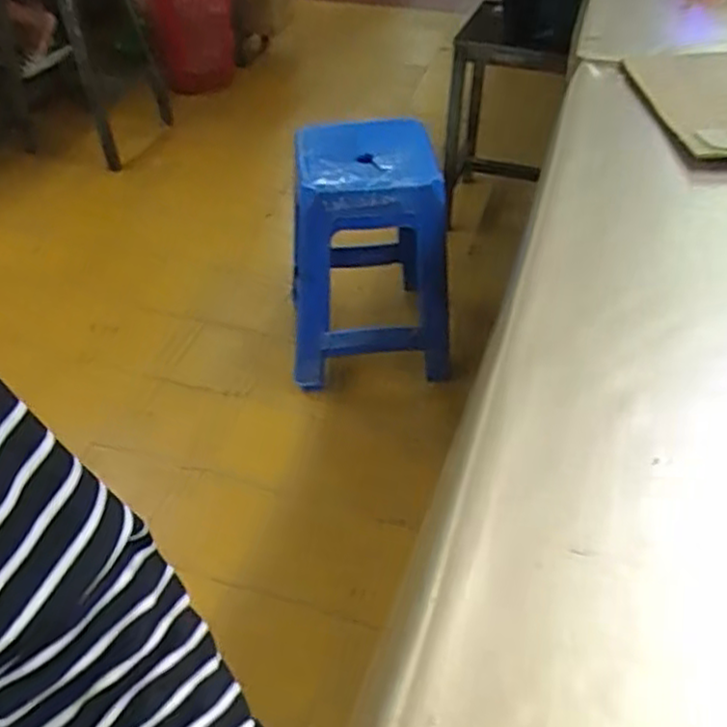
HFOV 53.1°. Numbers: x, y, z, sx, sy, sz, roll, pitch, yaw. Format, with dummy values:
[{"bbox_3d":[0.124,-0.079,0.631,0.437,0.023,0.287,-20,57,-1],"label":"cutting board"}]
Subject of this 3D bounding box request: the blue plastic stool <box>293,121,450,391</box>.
[{"bbox_3d":[0.019,-0.213,1.425,0.311,0.460,0.279,1,44,1],"label":"blue plastic stool"}]

